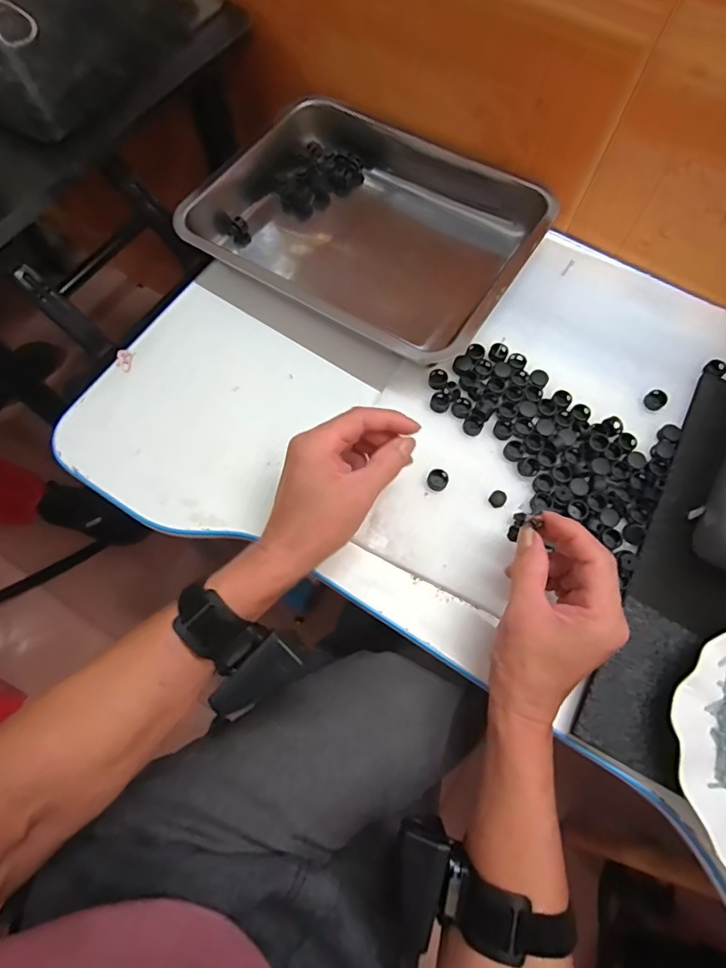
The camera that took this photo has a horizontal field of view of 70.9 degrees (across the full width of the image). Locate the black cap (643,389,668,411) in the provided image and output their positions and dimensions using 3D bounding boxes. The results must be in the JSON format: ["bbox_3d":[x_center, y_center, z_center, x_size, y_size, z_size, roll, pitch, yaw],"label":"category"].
[{"bbox_3d":[0.261,-0.076,0.454,0.016,0.009,0.017,0,70,-1],"label":"black cap"}]

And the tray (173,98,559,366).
[{"bbox_3d":[0.004,-0.261,0.512,0.320,0.059,0.248,32,73,10],"label":"tray"}]

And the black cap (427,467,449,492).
[{"bbox_3d":[0.063,-0.004,0.427,0.018,0.007,0.017,0,70,-1],"label":"black cap"}]

